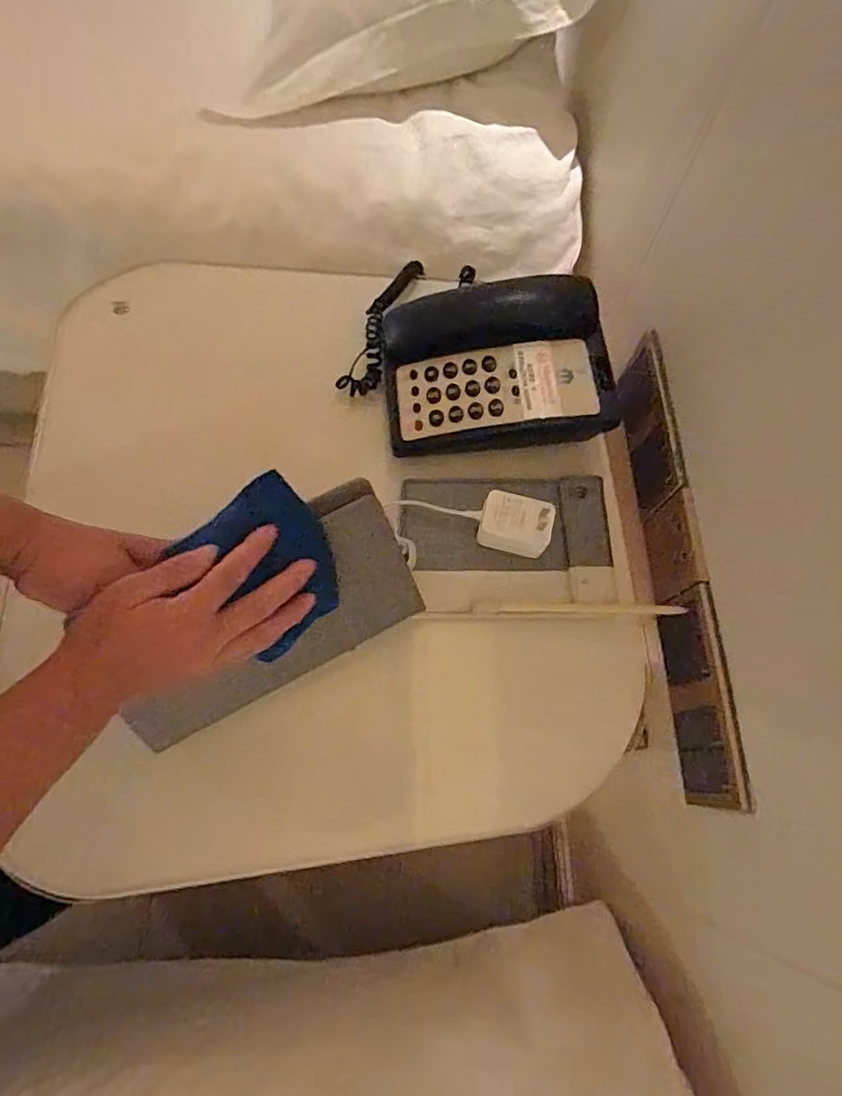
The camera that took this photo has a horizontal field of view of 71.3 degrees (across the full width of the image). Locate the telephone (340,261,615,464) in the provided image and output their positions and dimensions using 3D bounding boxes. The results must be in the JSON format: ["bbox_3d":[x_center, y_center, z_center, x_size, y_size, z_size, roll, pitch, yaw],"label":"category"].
[{"bbox_3d":[0.052,-0.175,0.546,0.239,0.064,0.173,3,70,-2],"label":"telephone"}]

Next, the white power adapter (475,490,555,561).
[{"bbox_3d":[0.081,-0.021,0.505,0.060,0.037,0.041,12,70,2],"label":"white power adapter"}]

